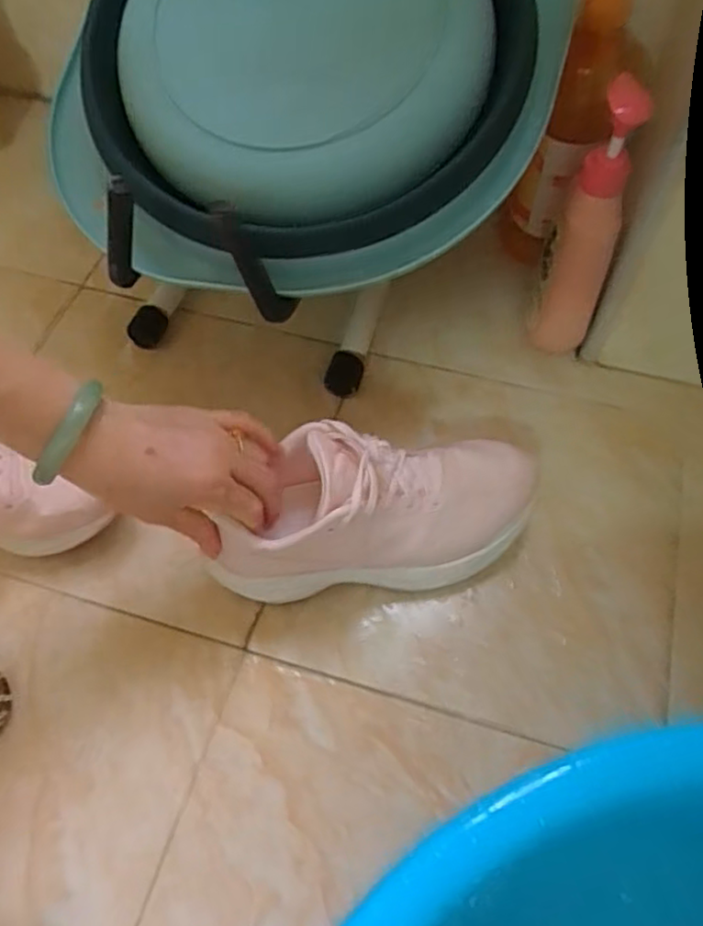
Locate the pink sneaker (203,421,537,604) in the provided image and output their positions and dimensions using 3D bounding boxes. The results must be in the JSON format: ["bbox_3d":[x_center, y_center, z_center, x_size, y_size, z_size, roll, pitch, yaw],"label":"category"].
[{"bbox_3d":[0.020,0.030,0.481,0.225,0.099,0.091,-5,59,-3],"label":"pink sneaker"}]

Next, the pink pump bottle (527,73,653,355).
[{"bbox_3d":[0.195,-0.187,0.554,0.054,0.223,0.064,17,61,10],"label":"pink pump bottle"}]

